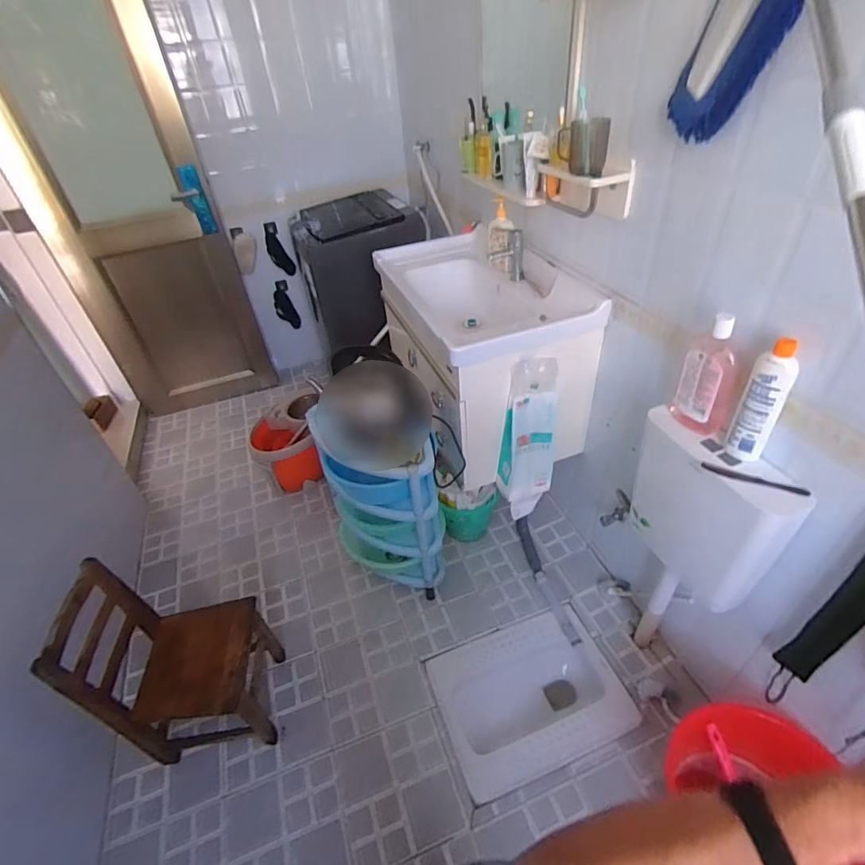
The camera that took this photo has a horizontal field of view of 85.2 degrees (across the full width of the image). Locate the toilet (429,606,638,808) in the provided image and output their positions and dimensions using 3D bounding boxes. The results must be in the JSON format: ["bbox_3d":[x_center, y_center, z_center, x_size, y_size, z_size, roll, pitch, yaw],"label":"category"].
[{"bbox_3d":[0.298,0.837,1.478,0.536,0.147,0.399,-17,41,-12],"label":"toilet"}]

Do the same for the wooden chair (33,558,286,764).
[{"bbox_3d":[-0.642,0.582,1.224,0.317,0.548,0.289,-6,40,1],"label":"wooden chair"}]

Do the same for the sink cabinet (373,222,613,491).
[{"bbox_3d":[0.135,-0.298,1.635,0.462,0.502,0.854,-20,42,-16],"label":"sink cabinet"}]

